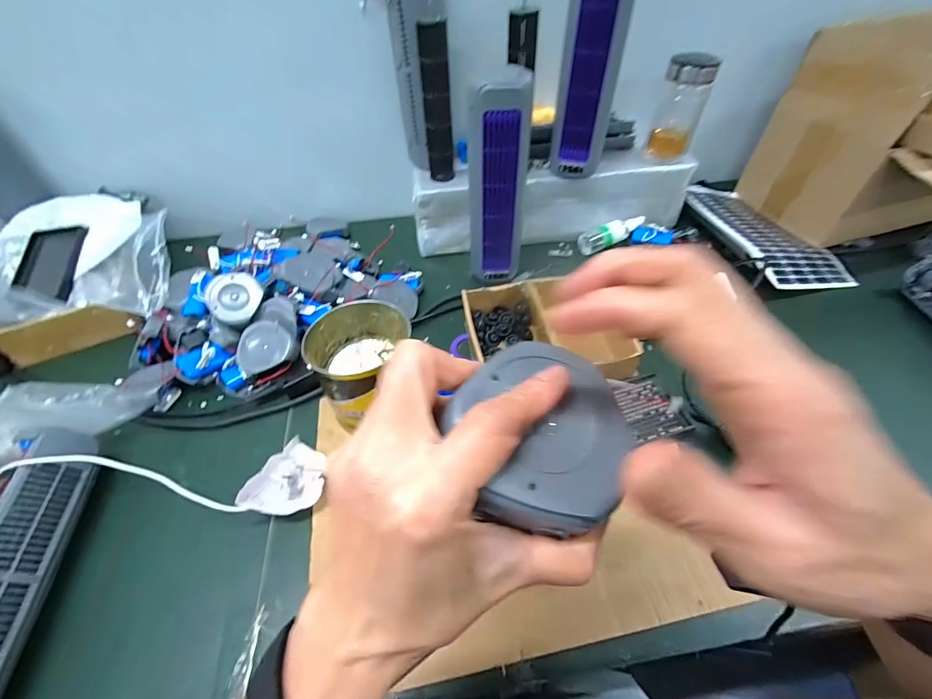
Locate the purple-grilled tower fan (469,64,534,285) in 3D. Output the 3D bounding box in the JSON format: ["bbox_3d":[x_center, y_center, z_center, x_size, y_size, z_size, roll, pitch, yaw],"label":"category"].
[{"bbox_3d":[0.047,-0.240,0.599,0.082,0.296,0.058,5,50,6],"label":"purple-grilled tower fan"}]

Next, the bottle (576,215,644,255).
[{"bbox_3d":[0.273,-0.218,0.742,0.138,0.032,0.036,-22,52,-16],"label":"bottle"}]

